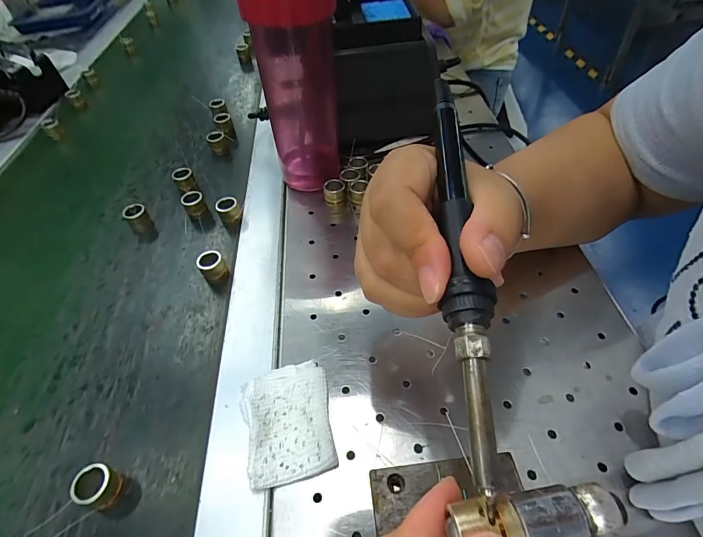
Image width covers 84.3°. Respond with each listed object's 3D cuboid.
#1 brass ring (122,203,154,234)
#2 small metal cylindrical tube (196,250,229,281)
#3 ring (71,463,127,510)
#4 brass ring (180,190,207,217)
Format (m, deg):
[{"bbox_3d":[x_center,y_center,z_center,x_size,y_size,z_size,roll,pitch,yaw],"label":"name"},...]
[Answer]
[{"bbox_3d":[-0.205,-0.048,0.374,0.020,0.025,0.016,-35,54,-23],"label":"brass ring"},{"bbox_3d":[-0.112,0.000,0.314,0.018,0.022,0.020,-29,52,-19],"label":"small metal cylindrical tube"},{"bbox_3d":[-0.139,0.120,0.215,0.018,0.023,0.019,-3,48,3],"label":"ring"},{"bbox_3d":[-0.152,-0.060,0.379,0.020,0.024,0.020,-3,48,3],"label":"brass ring"}]

